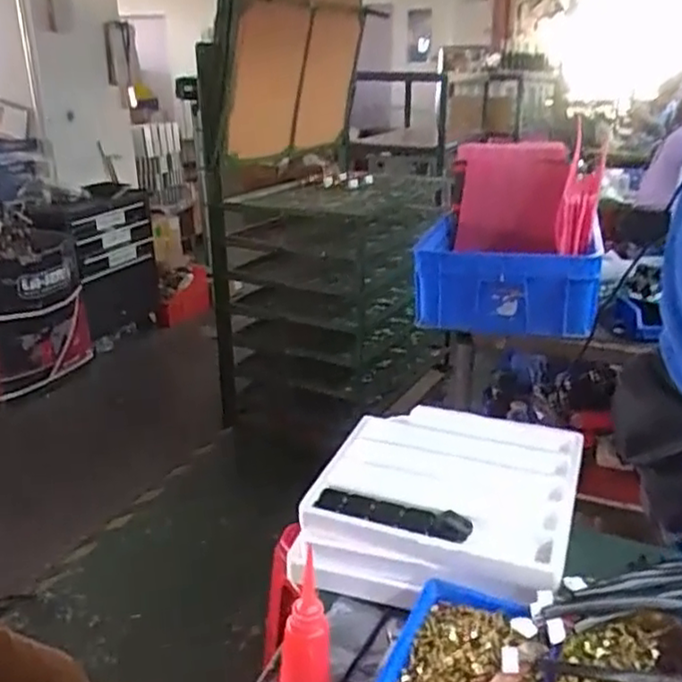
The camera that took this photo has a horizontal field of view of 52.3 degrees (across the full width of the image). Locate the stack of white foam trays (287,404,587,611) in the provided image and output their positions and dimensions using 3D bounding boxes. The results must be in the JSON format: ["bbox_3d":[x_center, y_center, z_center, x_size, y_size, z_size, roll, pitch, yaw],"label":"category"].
[{"bbox_3d":[0.139,0.205,0.902,0.310,0.082,0.321,7,23,20],"label":"stack of white foam trays"}]

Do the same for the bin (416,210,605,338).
[{"bbox_3d":[0.426,-0.257,1.711,0.389,0.365,0.437,6,23,17],"label":"bin"}]

